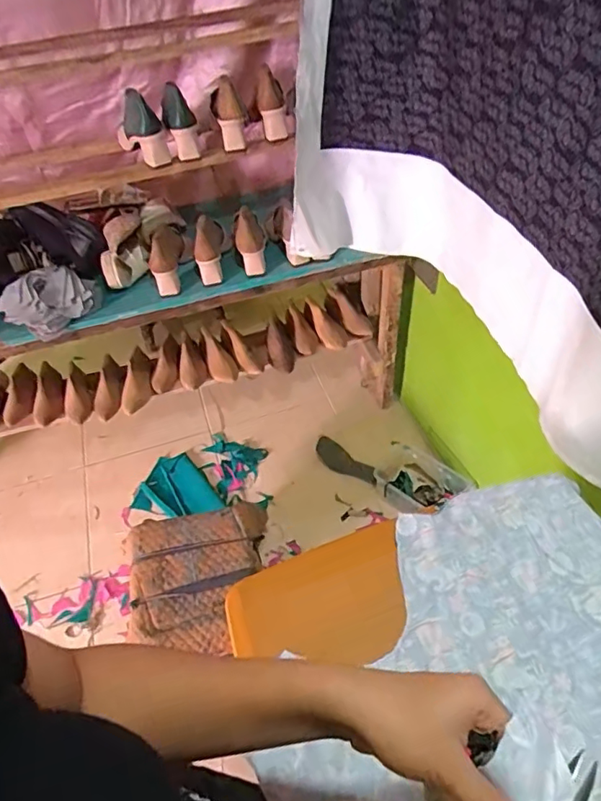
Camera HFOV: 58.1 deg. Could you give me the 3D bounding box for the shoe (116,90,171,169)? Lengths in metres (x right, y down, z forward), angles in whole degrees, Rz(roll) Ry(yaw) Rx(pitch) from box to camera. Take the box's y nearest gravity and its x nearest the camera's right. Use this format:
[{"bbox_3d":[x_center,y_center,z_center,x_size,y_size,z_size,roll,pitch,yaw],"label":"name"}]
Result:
[{"bbox_3d":[-0.348,-0.589,1.157,0.093,0.122,0.232,-16,48,-9],"label":"shoe"}]

